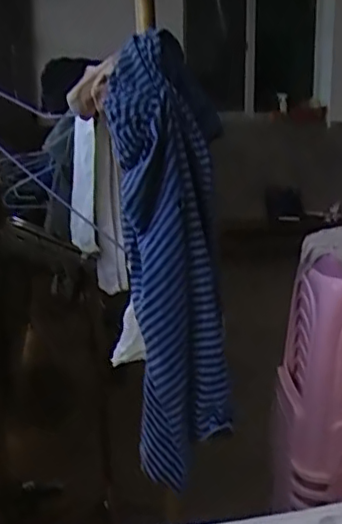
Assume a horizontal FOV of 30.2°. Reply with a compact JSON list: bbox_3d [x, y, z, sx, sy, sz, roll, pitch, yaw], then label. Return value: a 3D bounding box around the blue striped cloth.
[{"bbox_3d":[-0.003,0.006,0.587,0.094,0.398,0.091,-2,13,-8],"label":"blue striped cloth"}]

